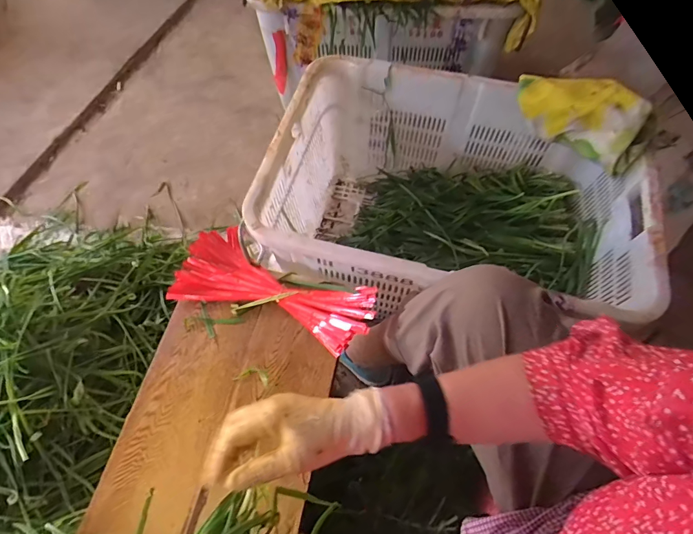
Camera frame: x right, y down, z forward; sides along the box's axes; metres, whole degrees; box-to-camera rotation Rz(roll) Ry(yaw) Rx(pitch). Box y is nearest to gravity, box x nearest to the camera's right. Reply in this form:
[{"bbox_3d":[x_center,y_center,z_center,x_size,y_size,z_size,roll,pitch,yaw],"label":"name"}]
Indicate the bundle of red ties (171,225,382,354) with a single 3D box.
[{"bbox_3d":[-0.125,0.042,0.710,0.352,0.066,0.145,18,64,10],"label":"bundle of red ties"}]

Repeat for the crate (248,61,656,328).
[{"bbox_3d":[0.204,-0.123,0.890,0.726,0.377,0.476,5,62,3],"label":"crate"}]

